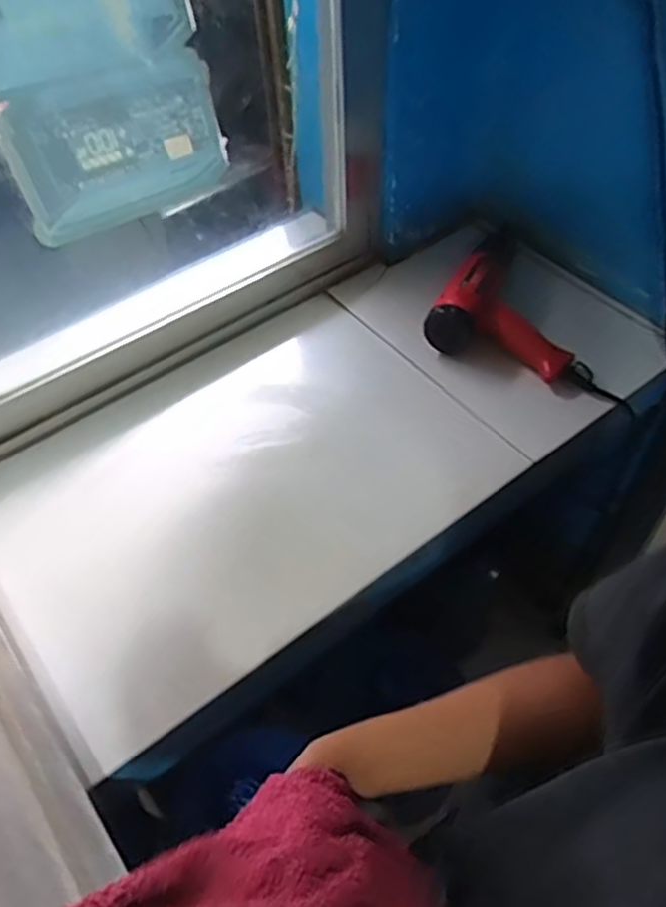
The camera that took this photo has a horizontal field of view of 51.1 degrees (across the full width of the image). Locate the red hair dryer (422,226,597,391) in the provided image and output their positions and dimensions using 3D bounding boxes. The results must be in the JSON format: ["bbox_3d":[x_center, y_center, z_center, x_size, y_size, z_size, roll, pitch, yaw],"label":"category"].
[{"bbox_3d":[0.281,-0.221,0.973,0.234,0.083,0.276,23,57,20],"label":"red hair dryer"}]

